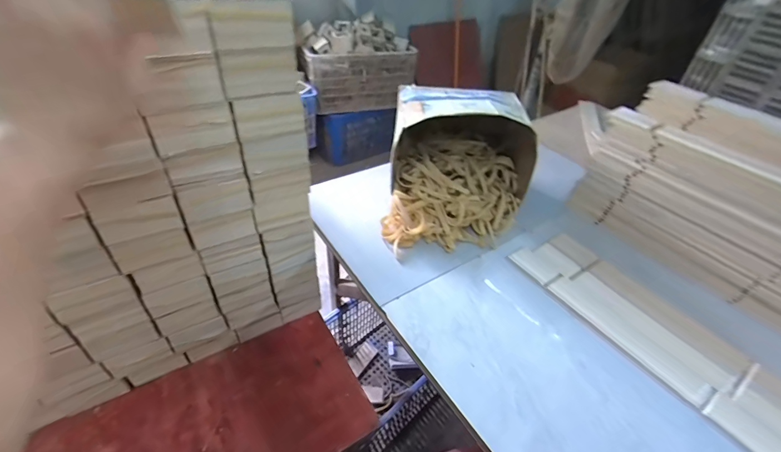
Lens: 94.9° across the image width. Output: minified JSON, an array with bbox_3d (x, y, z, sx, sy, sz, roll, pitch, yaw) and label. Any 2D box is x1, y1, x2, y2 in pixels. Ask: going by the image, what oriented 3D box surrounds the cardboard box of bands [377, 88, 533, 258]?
[{"bbox_3d":[0.152,-0.153,0.815,0.334,0.234,0.348,0,42,-7],"label":"cardboard box of bands"}]

